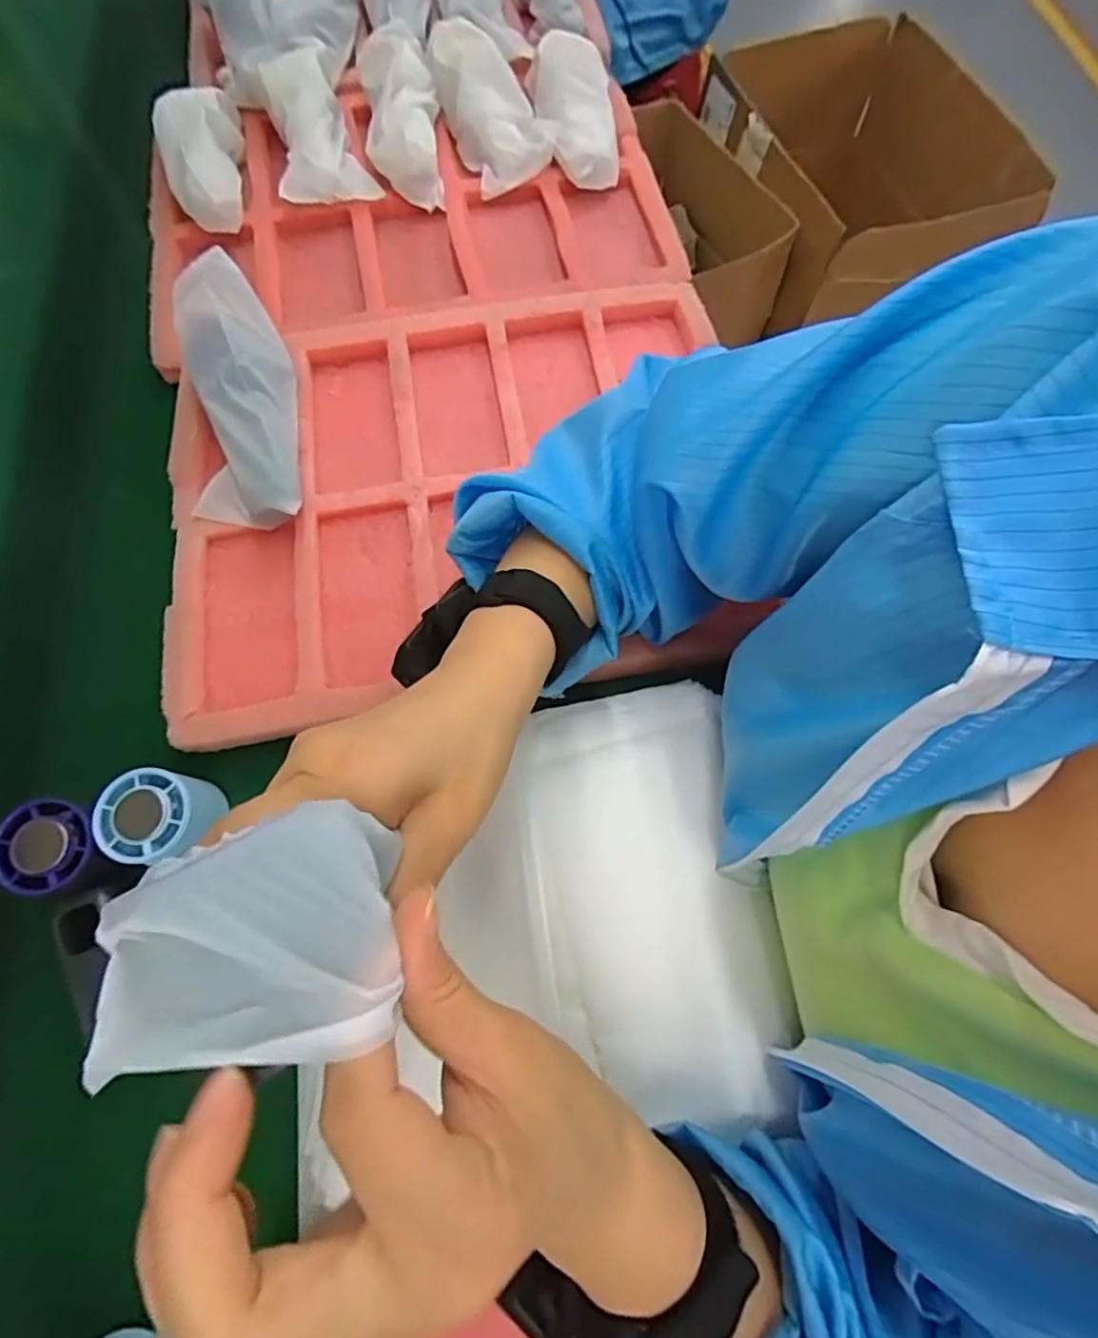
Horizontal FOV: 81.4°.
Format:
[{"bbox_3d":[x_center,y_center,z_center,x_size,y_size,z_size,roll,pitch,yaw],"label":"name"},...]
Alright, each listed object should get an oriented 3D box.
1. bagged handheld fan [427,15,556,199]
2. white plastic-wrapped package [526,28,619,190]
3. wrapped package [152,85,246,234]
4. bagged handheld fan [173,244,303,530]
[{"bbox_3d":[-0.056,-0.539,0.611,0.080,0.062,0.157,-24,70,-8],"label":"bagged handheld fan"},{"bbox_3d":[0.024,-0.542,0.615,0.075,0.045,0.168,-5,68,-1],"label":"white plastic-wrapped package"},{"bbox_3d":[-0.315,-0.468,0.580,0.067,0.044,0.155,-15,69,-5],"label":"wrapped package"},{"bbox_3d":[-0.228,-0.194,0.467,0.079,0.056,0.191,-11,88,-3],"label":"bagged handheld fan"}]

